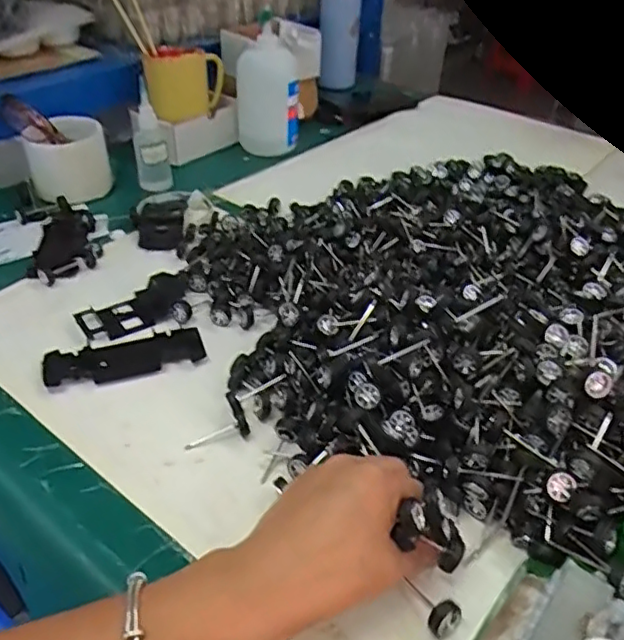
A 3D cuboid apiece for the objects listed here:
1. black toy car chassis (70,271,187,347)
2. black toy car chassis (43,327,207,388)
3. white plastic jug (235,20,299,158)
[{"bbox_3d":[-0.155,-0.011,0.561,0.106,0.012,0.051,-30,48,-32],"label":"black toy car chassis"},{"bbox_3d":[-0.152,0.030,0.512,0.124,0.011,0.045,-12,41,-15],"label":"black toy car chassis"},{"bbox_3d":[-0.059,-0.297,0.817,0.079,0.141,0.069,-7,39,-9],"label":"white plastic jug"}]

